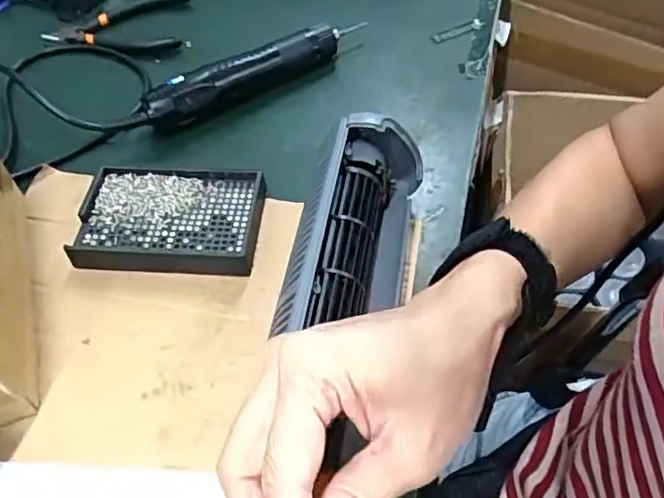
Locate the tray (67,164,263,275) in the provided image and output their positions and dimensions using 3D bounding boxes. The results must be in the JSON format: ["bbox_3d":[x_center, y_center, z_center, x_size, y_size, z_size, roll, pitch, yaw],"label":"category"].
[{"bbox_3d":[-0.127,-0.023,0.476,0.138,0.026,0.091,3,53,4],"label":"tray"}]

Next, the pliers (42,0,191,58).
[{"bbox_3d":[-0.237,-0.252,0.671,0.151,0.012,0.107,0,53,2],"label":"pliers"}]

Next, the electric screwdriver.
[{"bbox_3d":[-0.069,-0.171,0.581,0.231,0.035,0.034,-29,57,-18],"label":"electric screwdriver"}]

